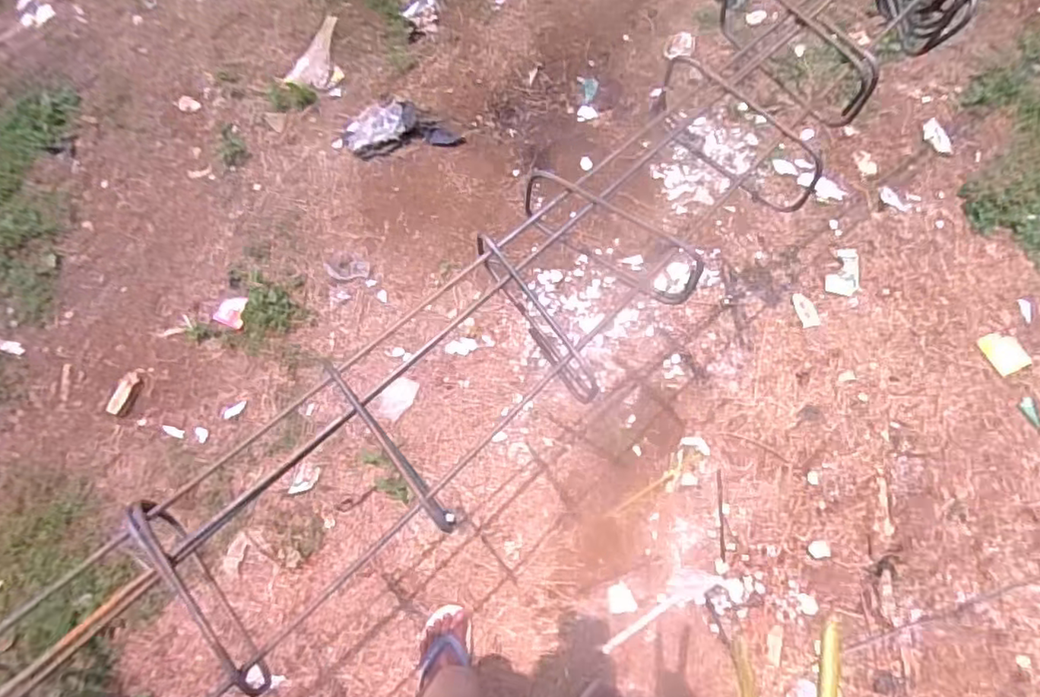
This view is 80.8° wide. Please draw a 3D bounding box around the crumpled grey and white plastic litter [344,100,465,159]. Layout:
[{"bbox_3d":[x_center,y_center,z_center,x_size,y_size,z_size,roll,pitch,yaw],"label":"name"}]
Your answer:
[{"bbox_3d":[-0.307,-0.578,1.579,0.307,0.040,0.165,-7,69,-1],"label":"crumpled grey and white plastic litter"}]

